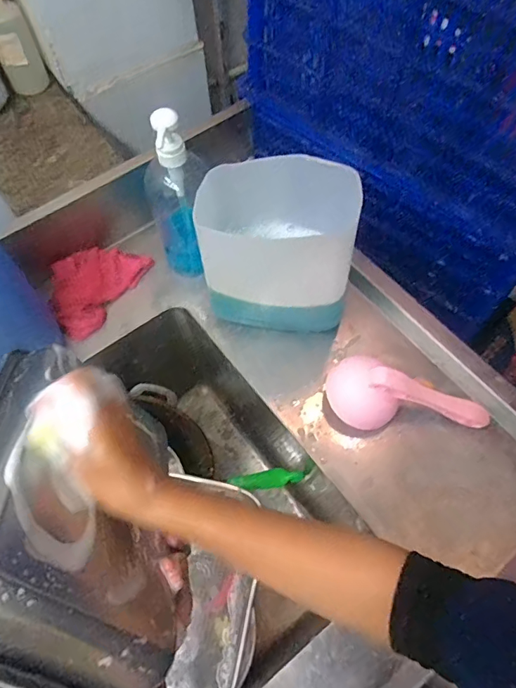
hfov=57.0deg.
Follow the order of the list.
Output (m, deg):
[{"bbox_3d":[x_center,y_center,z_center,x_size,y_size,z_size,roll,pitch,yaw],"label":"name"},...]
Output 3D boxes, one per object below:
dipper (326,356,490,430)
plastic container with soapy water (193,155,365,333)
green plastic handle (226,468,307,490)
[{"bbox_3d":[0.188,0.078,0.599,0.206,0.066,0.074,15,63,10],"label":"dipper"},{"bbox_3d":[0.022,-0.115,0.626,0.181,0.217,0.130,1,62,3],"label":"plastic container with soapy water"},{"bbox_3d":[0.014,0.215,0.758,0.116,0.029,0.031,-7,62,-2],"label":"green plastic handle"}]

